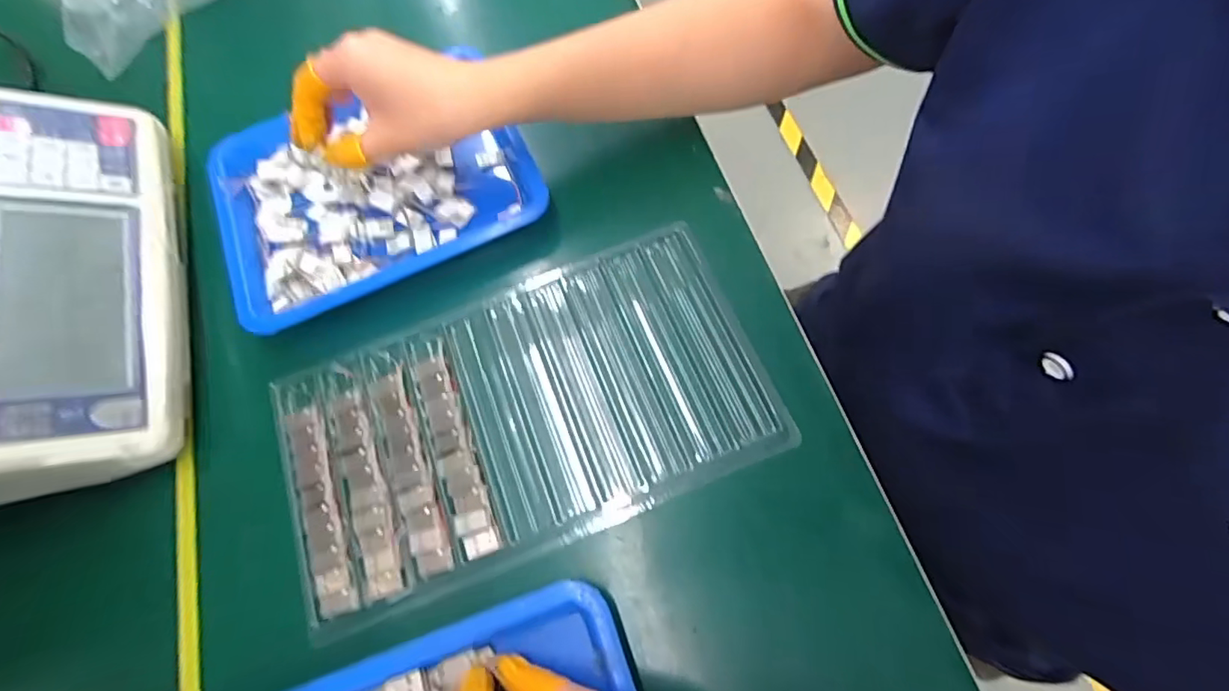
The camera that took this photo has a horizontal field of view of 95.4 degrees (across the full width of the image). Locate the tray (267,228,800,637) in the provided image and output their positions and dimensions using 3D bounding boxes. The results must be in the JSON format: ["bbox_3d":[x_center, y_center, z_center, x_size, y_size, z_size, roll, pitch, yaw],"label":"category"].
[{"bbox_3d":[-0.056,0.038,0.343,0.289,0.010,0.161,-21,69,-5],"label":"tray"}]

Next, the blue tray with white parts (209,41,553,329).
[{"bbox_3d":[-0.173,-0.115,0.400,0.215,0.039,0.170,-21,69,-11],"label":"blue tray with white parts"}]

